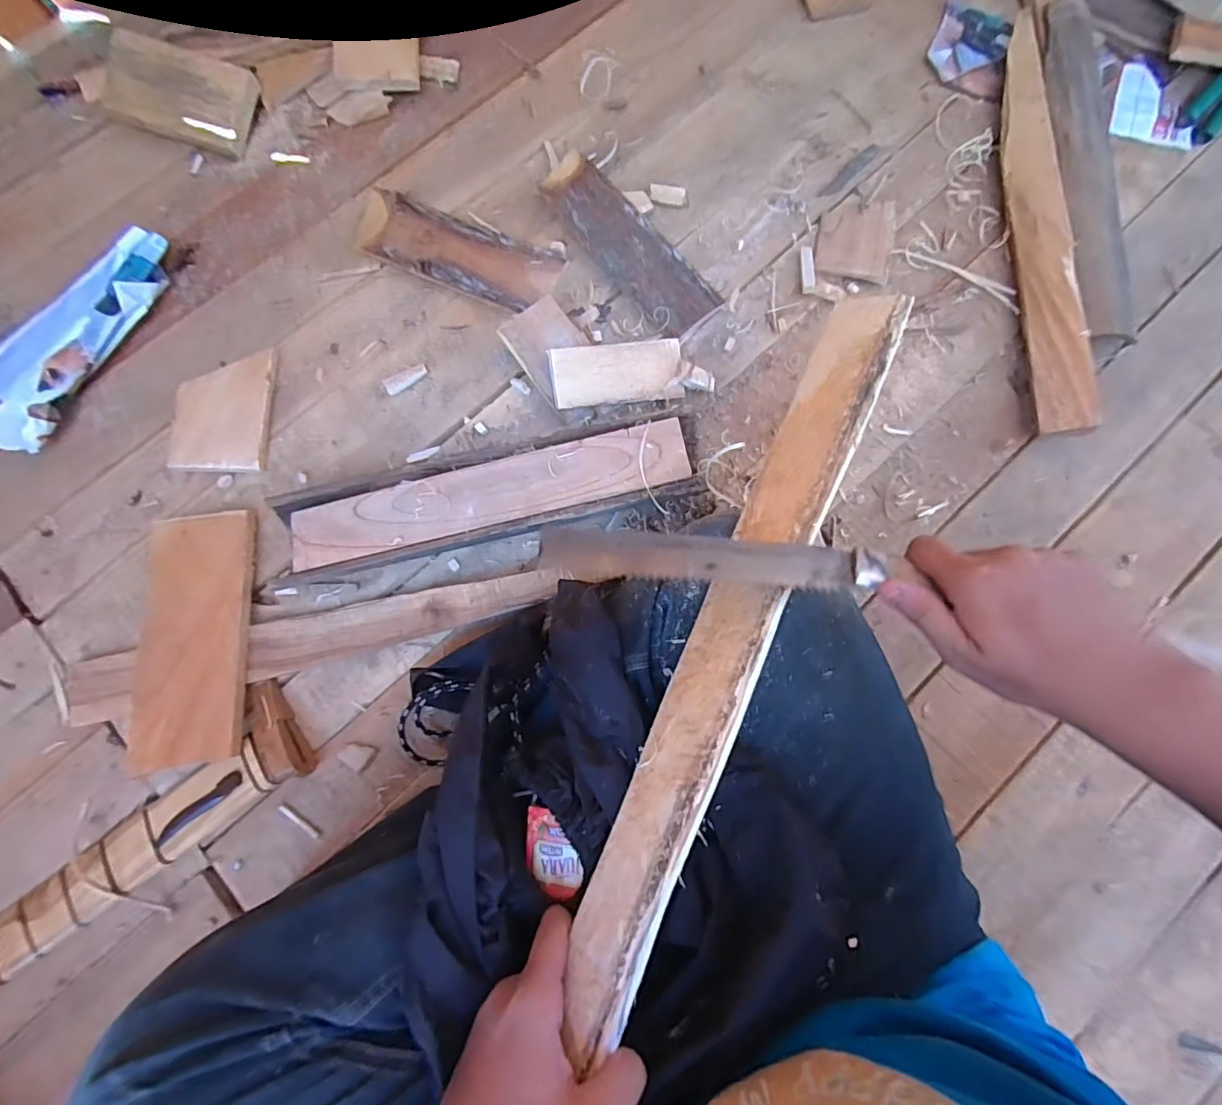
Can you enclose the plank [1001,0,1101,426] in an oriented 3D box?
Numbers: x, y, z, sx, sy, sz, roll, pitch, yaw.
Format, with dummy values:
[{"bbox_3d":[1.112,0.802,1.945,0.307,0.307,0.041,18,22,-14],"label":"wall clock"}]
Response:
[{"bbox_3d":[0.476,-0.383,0.601,0.047,0.049,0.533,3,78,1],"label":"plank"}]

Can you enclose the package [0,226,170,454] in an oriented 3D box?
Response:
[{"bbox_3d":[-0.573,-0.231,0.572,0.084,0.049,0.272,22,79,5],"label":"package"}]

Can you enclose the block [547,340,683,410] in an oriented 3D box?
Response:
[{"bbox_3d":[0.007,-0.189,0.562,0.137,0.013,0.060,-8,101,-6],"label":"block"}]

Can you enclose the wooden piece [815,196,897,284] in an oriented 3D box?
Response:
[{"bbox_3d":[0.282,-0.362,0.611,0.083,0.009,0.108,12,79,3],"label":"wooden piece"}]

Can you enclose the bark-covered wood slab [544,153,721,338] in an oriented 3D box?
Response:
[{"bbox_3d":[0.015,-0.349,0.603,0.073,0.030,0.249,-39,81,-7],"label":"bark-covered wood slab"}]

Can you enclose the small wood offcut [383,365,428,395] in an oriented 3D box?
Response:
[{"bbox_3d":[-0.224,-0.190,0.584,0.048,0.005,0.020,-26,79,-5],"label":"small wood offcut"}]

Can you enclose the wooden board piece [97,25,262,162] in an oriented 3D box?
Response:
[{"bbox_3d":[-0.506,-0.539,0.624,0.154,0.018,0.103,14,95,-8],"label":"wooden board piece"}]

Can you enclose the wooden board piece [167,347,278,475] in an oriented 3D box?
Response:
[{"bbox_3d":[-0.414,-0.150,0.572,0.092,0.024,0.134,0,78,1],"label":"wooden board piece"}]

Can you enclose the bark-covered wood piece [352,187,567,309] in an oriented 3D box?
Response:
[{"bbox_3d":[-0.175,-0.344,0.611,0.246,0.023,0.081,24,79,5],"label":"bark-covered wood piece"}]

